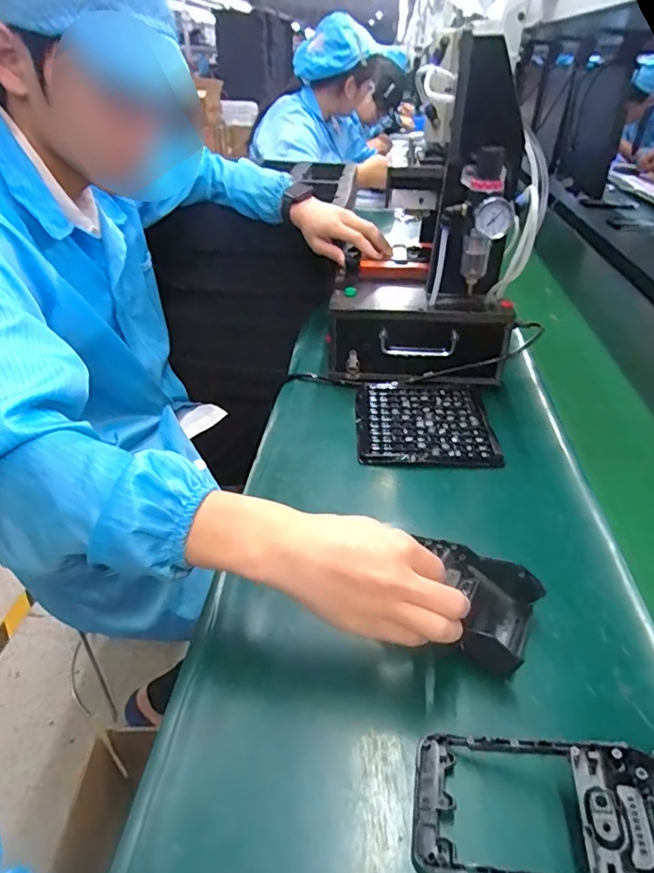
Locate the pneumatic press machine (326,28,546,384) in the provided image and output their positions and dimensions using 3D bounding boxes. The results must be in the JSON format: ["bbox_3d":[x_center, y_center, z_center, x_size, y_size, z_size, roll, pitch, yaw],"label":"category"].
[{"bbox_3d":[0.135,-0.258,0.663,0.237,0.353,0.206,10,38,11],"label":"pneumatic press machine"}]

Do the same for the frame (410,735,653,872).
[{"bbox_3d":[0.145,0.220,0.286,0.190,0.050,0.091,4,37,3],"label":"frame"}]

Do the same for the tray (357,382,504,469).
[{"bbox_3d":[0.118,-0.016,0.631,0.162,0.012,0.159,2,37,1],"label":"tray"}]

